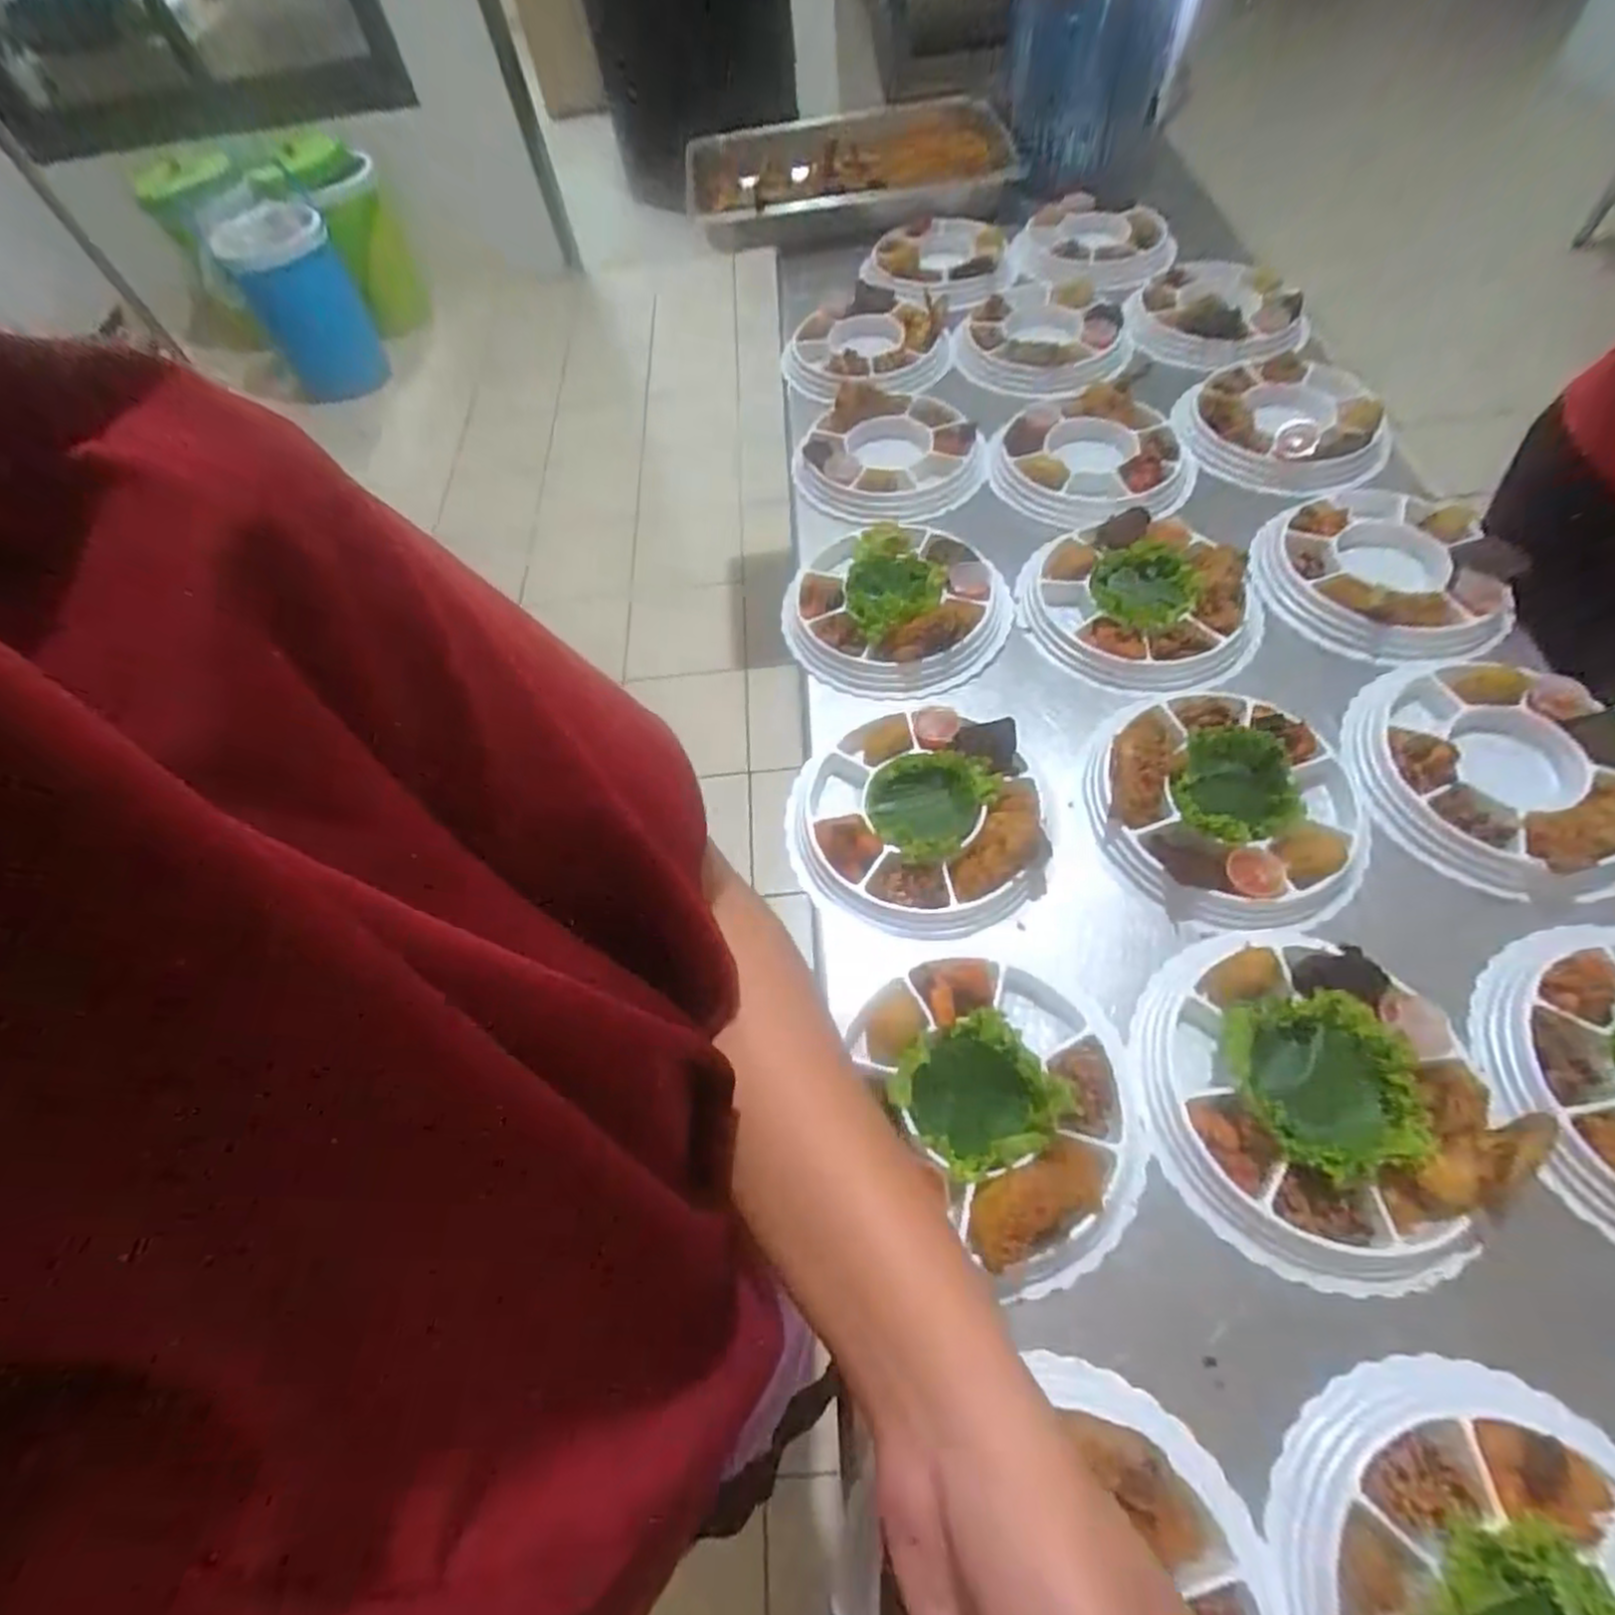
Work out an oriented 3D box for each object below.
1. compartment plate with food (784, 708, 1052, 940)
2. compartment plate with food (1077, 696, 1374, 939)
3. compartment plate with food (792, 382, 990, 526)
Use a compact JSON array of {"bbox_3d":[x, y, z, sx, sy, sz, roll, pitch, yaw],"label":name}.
[{"bbox_3d":[0.087,0.007,0.629,0.205,0.041,0.197,-3,59,5],"label":"compartment plate with food"},{"bbox_3d":[0.344,-0.003,0.620,0.210,0.050,0.211,-3,59,5],"label":"compartment plate with food"},{"bbox_3d":[0.103,-0.414,0.888,0.214,0.052,0.204,-3,59,5],"label":"compartment plate with food"}]

